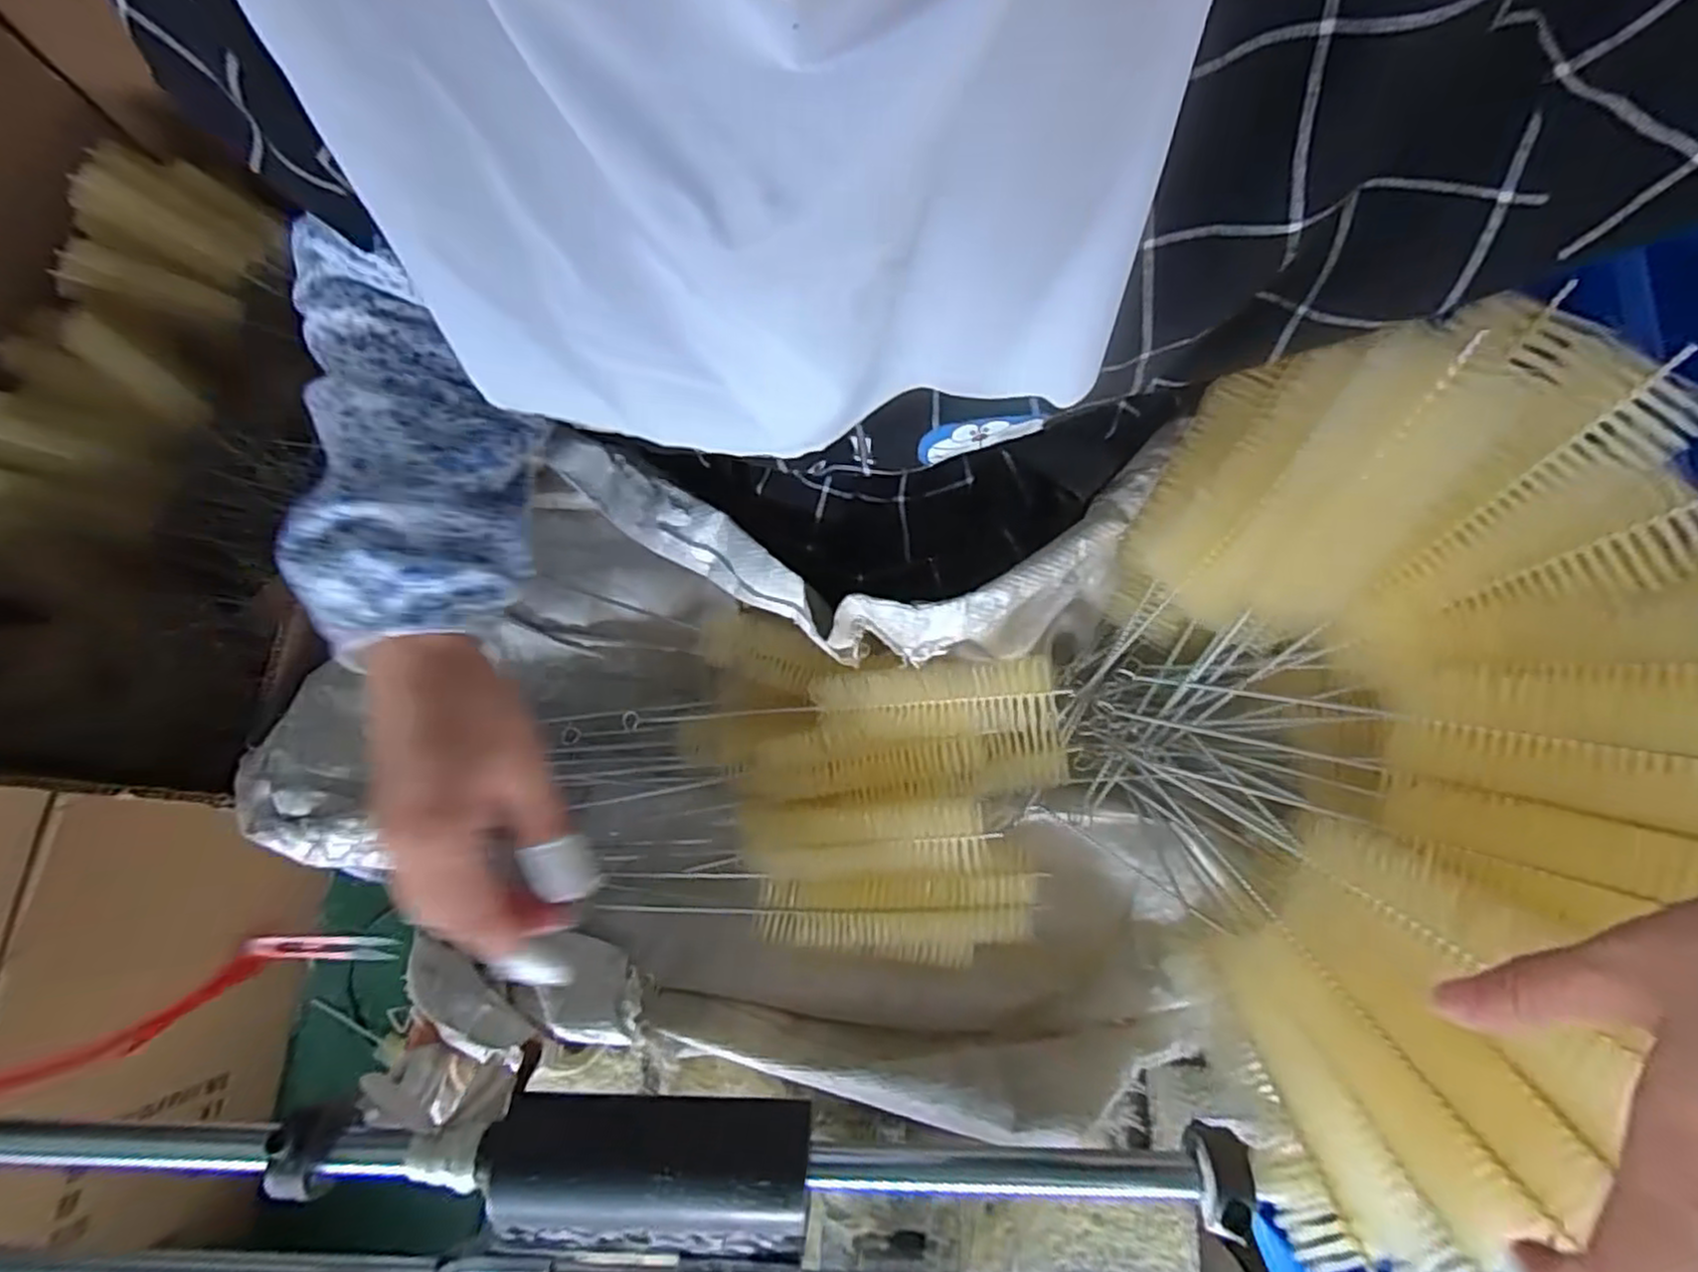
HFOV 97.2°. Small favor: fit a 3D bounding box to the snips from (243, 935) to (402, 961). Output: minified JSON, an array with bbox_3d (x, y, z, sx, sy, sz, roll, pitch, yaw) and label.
[{"bbox_3d":[-0.434,0.258,0.618,0.103,0.018,0.021,18,75,-34],"label":"snips"}]

